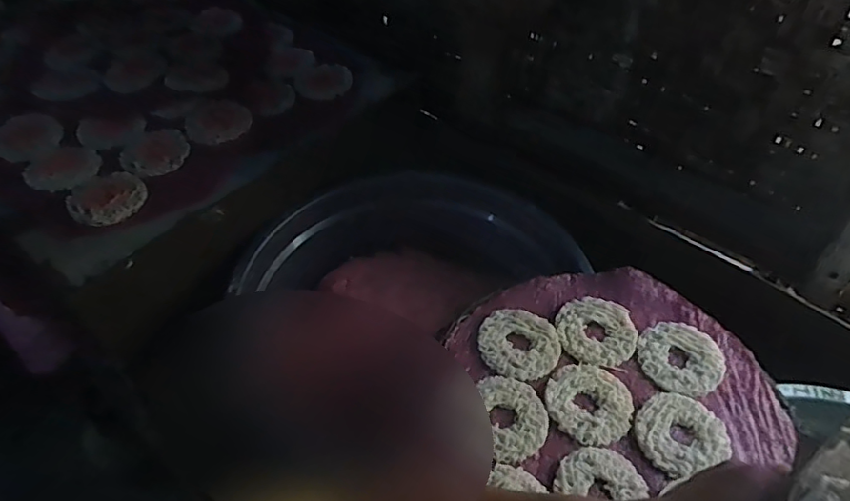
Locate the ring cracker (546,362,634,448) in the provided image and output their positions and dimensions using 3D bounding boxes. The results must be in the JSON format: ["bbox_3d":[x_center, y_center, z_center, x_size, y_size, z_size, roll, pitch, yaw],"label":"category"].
[{"bbox_3d":[0.156,0.145,0.537,0.079,0.007,0.077,1,48,-1],"label":"ring cracker"}]

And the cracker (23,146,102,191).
[{"bbox_3d":[-0.418,-0.098,0.652,0.077,0.024,0.089,-15,50,-15],"label":"cracker"}]

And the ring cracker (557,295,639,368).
[{"bbox_3d":[0.181,0.083,0.592,0.082,0.005,0.080,1,48,-1],"label":"ring cracker"}]

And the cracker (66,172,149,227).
[{"bbox_3d":[-0.351,-0.059,0.624,0.076,0.019,0.072,1,48,-1],"label":"cracker"}]

